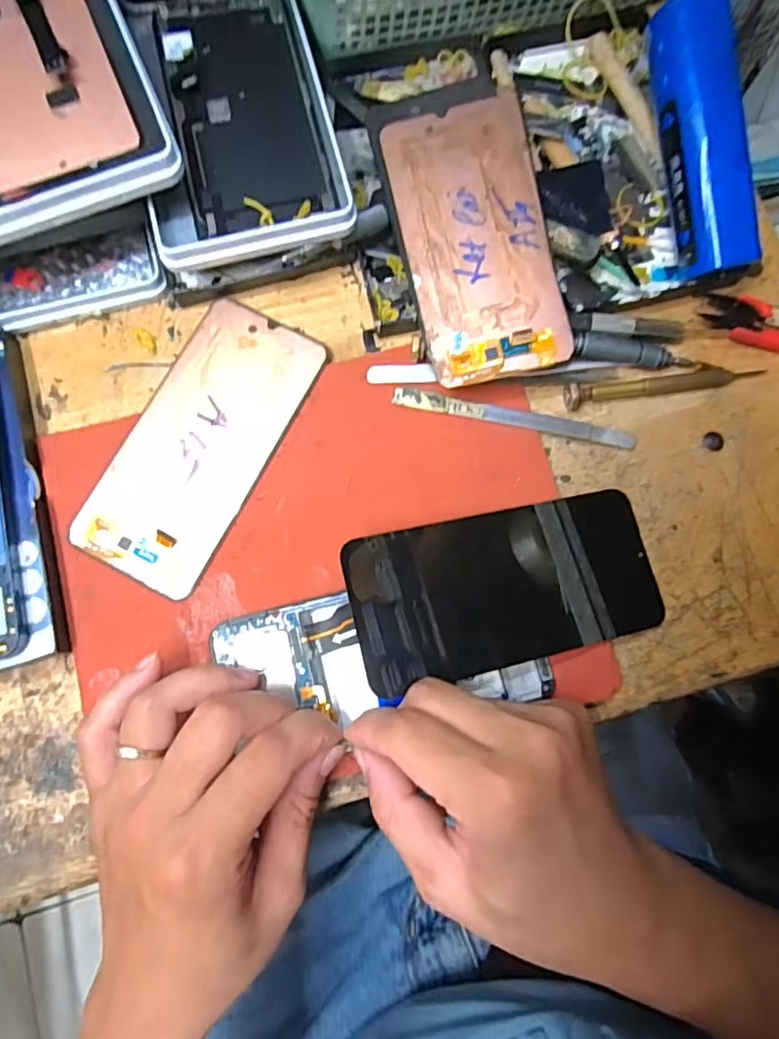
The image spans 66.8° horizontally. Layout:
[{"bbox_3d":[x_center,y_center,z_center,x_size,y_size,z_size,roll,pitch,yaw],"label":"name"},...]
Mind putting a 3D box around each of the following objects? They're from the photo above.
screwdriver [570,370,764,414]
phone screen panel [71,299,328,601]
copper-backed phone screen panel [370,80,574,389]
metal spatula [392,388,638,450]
[{"bbox_3d":[0.146,-0.071,0.311,0.105,0.009,0.012,-5,79,-2],"label":"screwdriver"},{"bbox_3d":[-0.097,-0.040,0.305,0.070,0.004,0.150,28,80,5],"label":"phone screen panel"},{"bbox_3d":[0.045,-0.150,0.304,0.078,0.006,0.160,-14,82,3],"label":"copper-backed phone screen panel"},{"bbox_3d":[0.065,-0.053,0.308,0.127,0.004,0.009,11,79,1],"label":"metal spatula"}]

